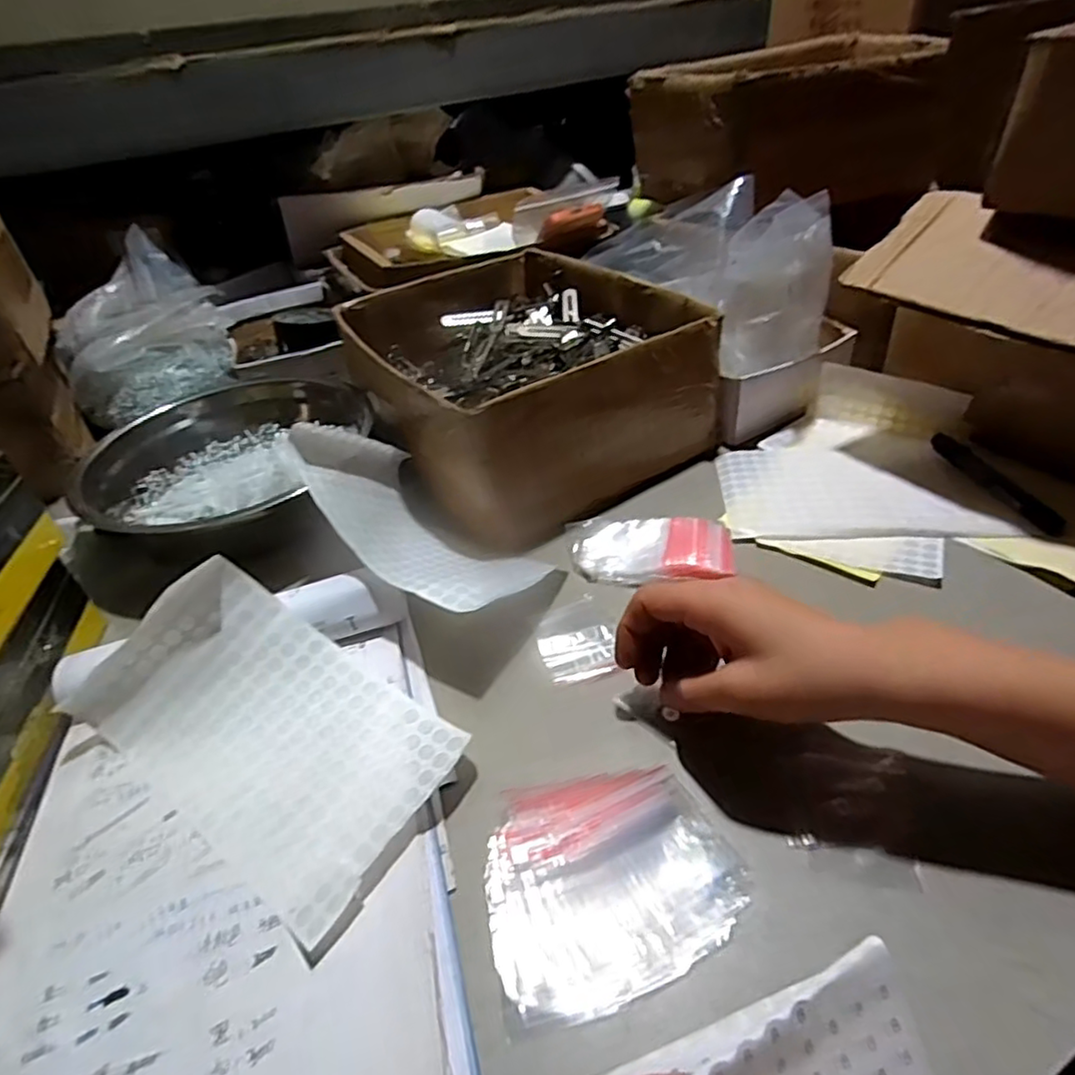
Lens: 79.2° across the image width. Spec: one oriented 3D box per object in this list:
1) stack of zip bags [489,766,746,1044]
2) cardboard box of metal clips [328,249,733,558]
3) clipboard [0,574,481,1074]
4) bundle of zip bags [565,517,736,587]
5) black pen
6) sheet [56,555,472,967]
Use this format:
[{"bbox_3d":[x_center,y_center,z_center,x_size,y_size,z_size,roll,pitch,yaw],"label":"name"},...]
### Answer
[{"bbox_3d":[0.036,0.162,0.314,0.118,0.006,0.102,-9,41,-6],"label":"stack of zip bags"},{"bbox_3d":[-0.019,-0.162,0.627,0.260,0.114,0.314,-26,45,-23],"label":"cardboard box of metal clips"},{"bbox_3d":[-0.161,0.154,0.323,0.208,0.027,0.295,-13,42,-11],"label":"clipboard"},{"bbox_3d":[0.083,0.008,0.492,0.122,0.021,0.064,3,41,7],"label":"bundle of zip bags"},{"bbox_3d":[0.368,-0.048,0.527,0.016,0.017,0.144,-11,39,-5],"label":"black pen"},{"bbox_3d":[-0.155,0.103,0.374,0.219,0.052,0.126,23,48,29],"label":"sheet"}]

